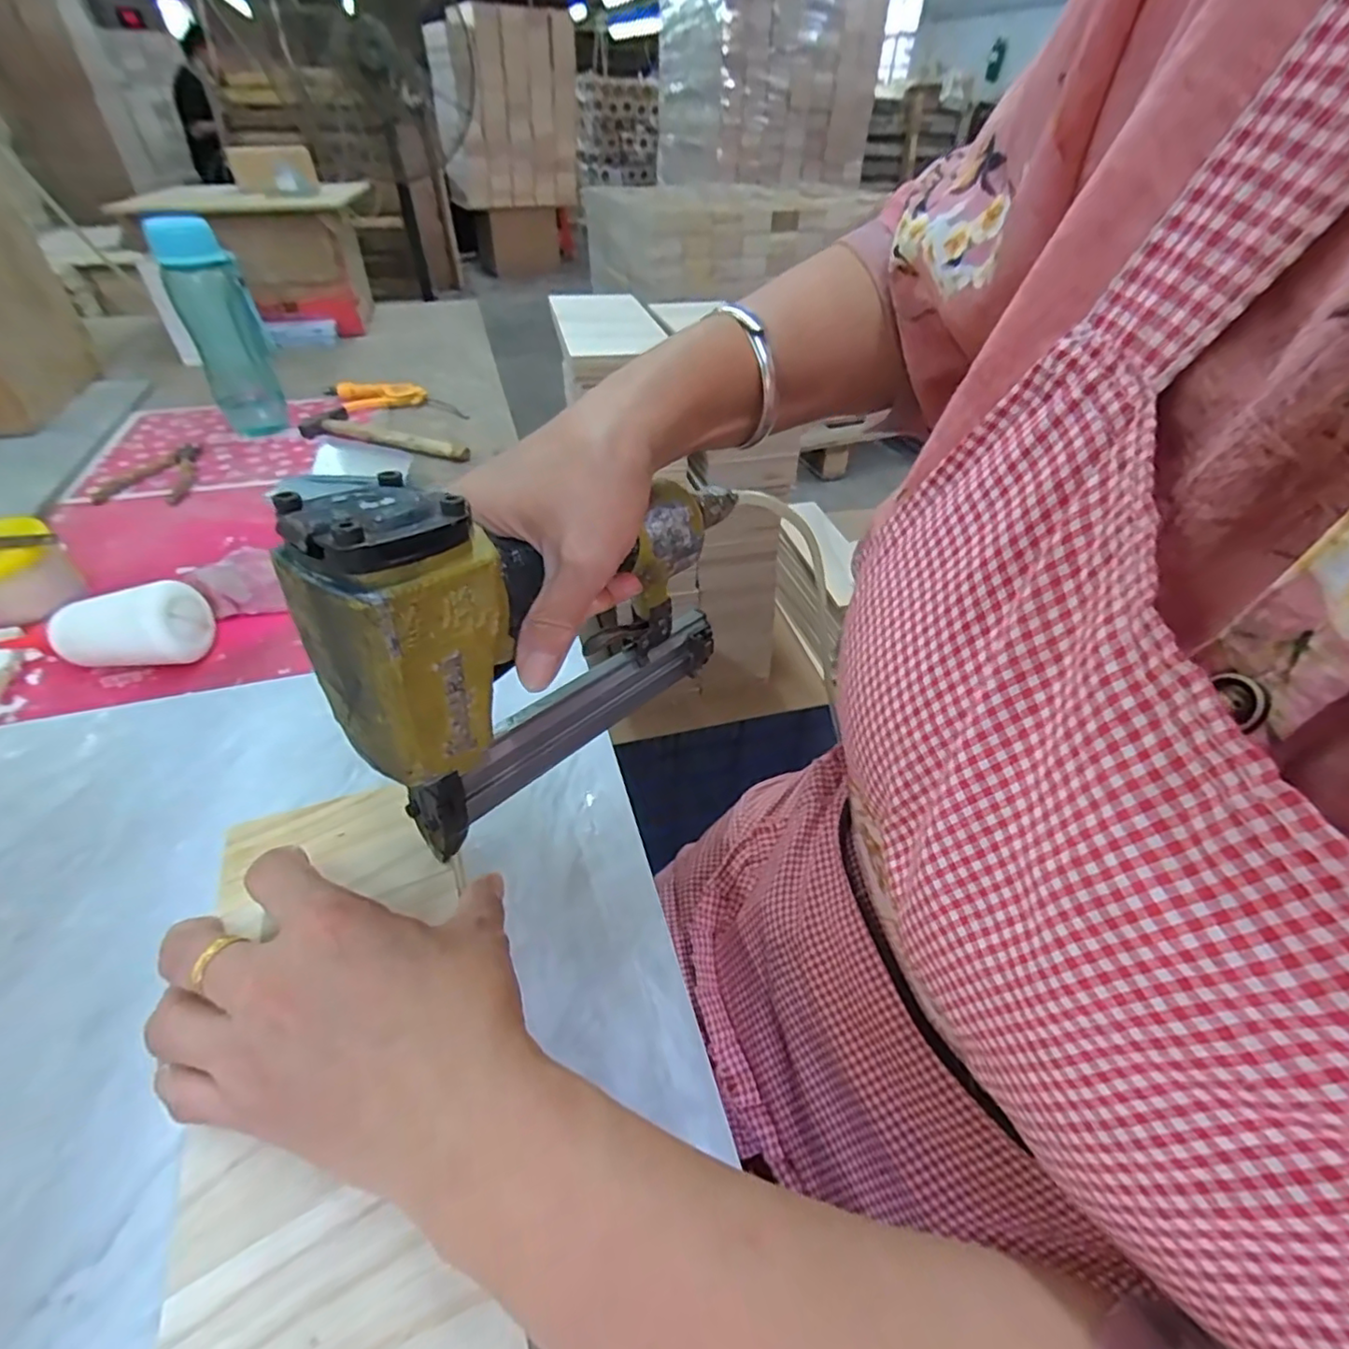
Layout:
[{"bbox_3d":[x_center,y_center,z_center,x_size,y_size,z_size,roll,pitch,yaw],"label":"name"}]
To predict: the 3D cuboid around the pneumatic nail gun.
[{"bbox_3d":[-0.046,-0.026,0.289,0.046,0.165,0.217,33,49,30],"label":"pneumatic nail gun"}]

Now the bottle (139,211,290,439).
[{"bbox_3d":[-0.561,-0.426,0.778,0.080,0.232,0.062,-18,46,-20],"label":"bottle"}]

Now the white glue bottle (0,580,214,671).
[{"bbox_3d":[-0.457,-0.039,0.492,0.152,0.061,0.059,-1,41,-5],"label":"white glue bottle"}]

